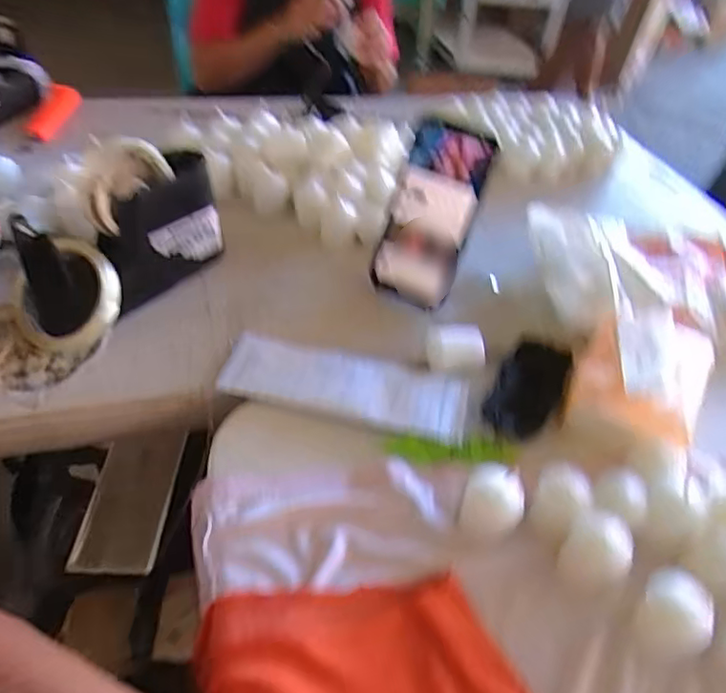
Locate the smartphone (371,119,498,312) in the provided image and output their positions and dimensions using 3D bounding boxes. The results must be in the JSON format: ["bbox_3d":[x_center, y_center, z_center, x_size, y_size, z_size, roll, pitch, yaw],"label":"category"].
[{"bbox_3d":[0.061,-0.115,0.540,0.074,0.166,0.016,25,30,11],"label":"smartphone"}]

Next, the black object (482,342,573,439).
[{"bbox_3d":[0.142,0.032,0.495,0.054,0.015,0.104,23,49,17],"label":"black object"}]

